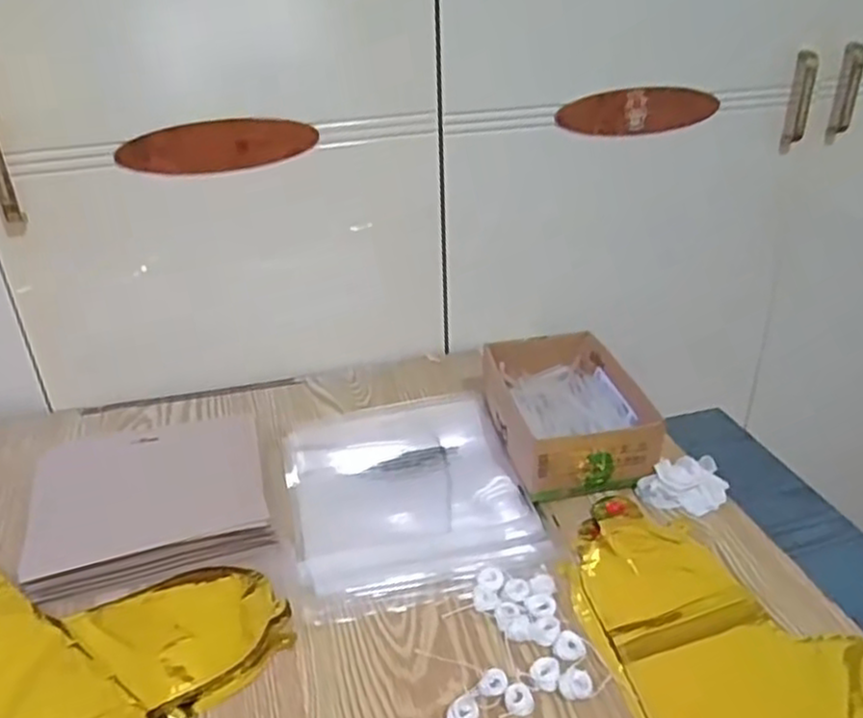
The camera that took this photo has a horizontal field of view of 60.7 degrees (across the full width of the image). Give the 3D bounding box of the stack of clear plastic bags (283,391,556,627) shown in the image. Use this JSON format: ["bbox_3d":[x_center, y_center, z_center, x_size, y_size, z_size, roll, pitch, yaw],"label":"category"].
[{"bbox_3d":[-0.020,0.118,0.665,0.206,0.028,0.236,-8,30,-12],"label":"stack of clear plastic bags"}]

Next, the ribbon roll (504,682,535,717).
[{"bbox_3d":[0.058,0.226,0.488,0.019,0.007,0.019,-1,29,0],"label":"ribbon roll"}]

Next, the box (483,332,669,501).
[{"bbox_3d":[0.128,0.047,0.729,0.126,0.066,0.198,-6,29,-9],"label":"box"}]

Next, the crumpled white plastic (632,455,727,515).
[{"bbox_3d":[0.223,0.110,0.651,0.075,0.027,0.046,-4,29,-6],"label":"crumpled white plastic"}]

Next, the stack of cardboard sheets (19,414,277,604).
[{"bbox_3d":[-0.250,0.117,0.656,0.193,0.029,0.162,-9,30,-15],"label":"stack of cardboard sheets"}]

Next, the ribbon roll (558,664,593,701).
[{"bbox_3d":[0.098,0.220,0.497,0.021,0.009,0.022,-1,29,0],"label":"ribbon roll"}]

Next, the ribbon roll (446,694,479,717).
[{"bbox_3d":[0.020,0.232,0.481,0.020,0.008,0.022,-1,29,0],"label":"ribbon roll"}]

